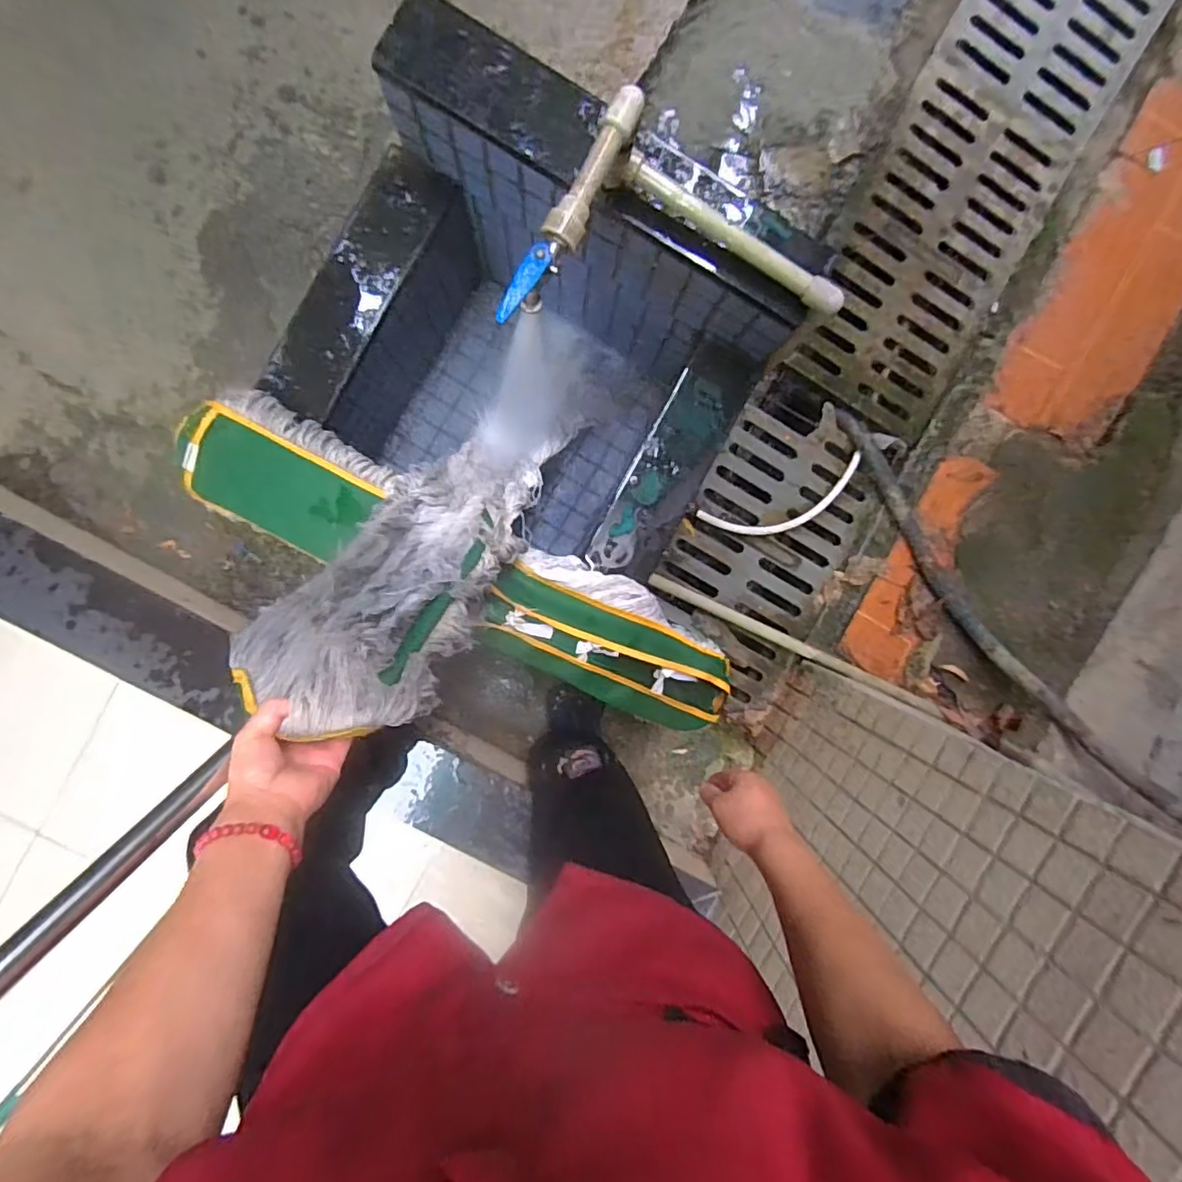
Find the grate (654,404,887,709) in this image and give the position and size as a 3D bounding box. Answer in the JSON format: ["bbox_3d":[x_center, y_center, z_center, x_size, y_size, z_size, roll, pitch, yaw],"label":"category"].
[{"bbox_3d":[0.369,-0.103,1.276,0.349,0.057,0.564,29,92,-6],"label":"grate"}]

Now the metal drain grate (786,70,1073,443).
[{"bbox_3d":[0.692,-0.694,1.248,0.355,0.050,0.672,29,92,-6],"label":"metal drain grate"}]

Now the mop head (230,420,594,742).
[{"bbox_3d":[-0.185,-0.076,0.767,0.181,0.643,0.071,27,127,-6],"label":"mop head"}]

